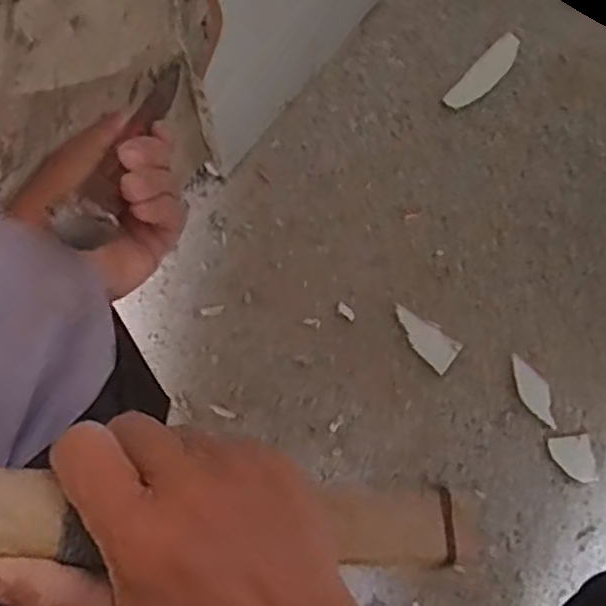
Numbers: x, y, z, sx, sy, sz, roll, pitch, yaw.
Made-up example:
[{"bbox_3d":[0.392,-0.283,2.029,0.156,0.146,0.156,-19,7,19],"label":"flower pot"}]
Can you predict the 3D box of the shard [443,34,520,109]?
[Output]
[{"bbox_3d":[0.186,-0.235,0.704,0.028,0.012,0.097,44,81,7],"label":"shard"}]

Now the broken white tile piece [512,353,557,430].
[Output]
[{"bbox_3d":[0.216,0.082,0.639,0.027,0.004,0.072,-25,80,-6],"label":"broken white tile piece"}]

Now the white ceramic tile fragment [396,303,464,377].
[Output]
[{"bbox_3d":[0.114,0.032,0.648,0.071,0.007,0.035,40,80,6],"label":"white ceramic tile fragment"}]

